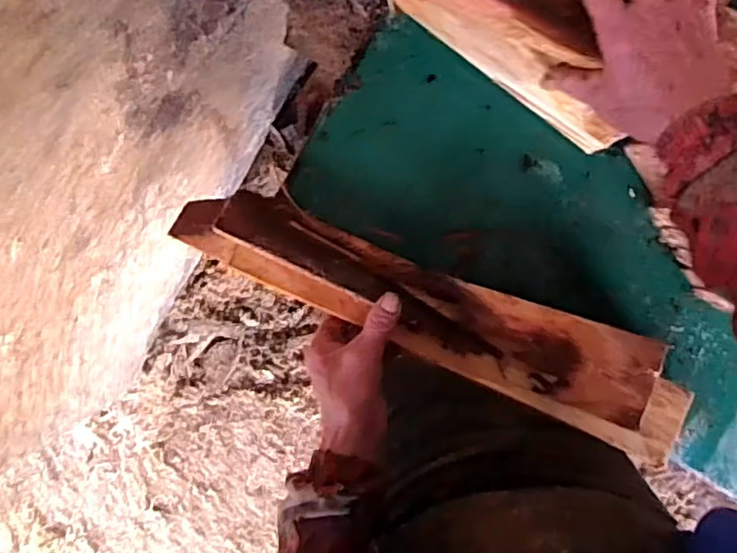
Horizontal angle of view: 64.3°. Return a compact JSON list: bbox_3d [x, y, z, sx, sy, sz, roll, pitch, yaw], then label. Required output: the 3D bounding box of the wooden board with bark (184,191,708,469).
[{"bbox_3d":[0.052,0.030,0.511,0.469,0.054,0.088,23,93,2],"label":"wooden board with bark"}]

